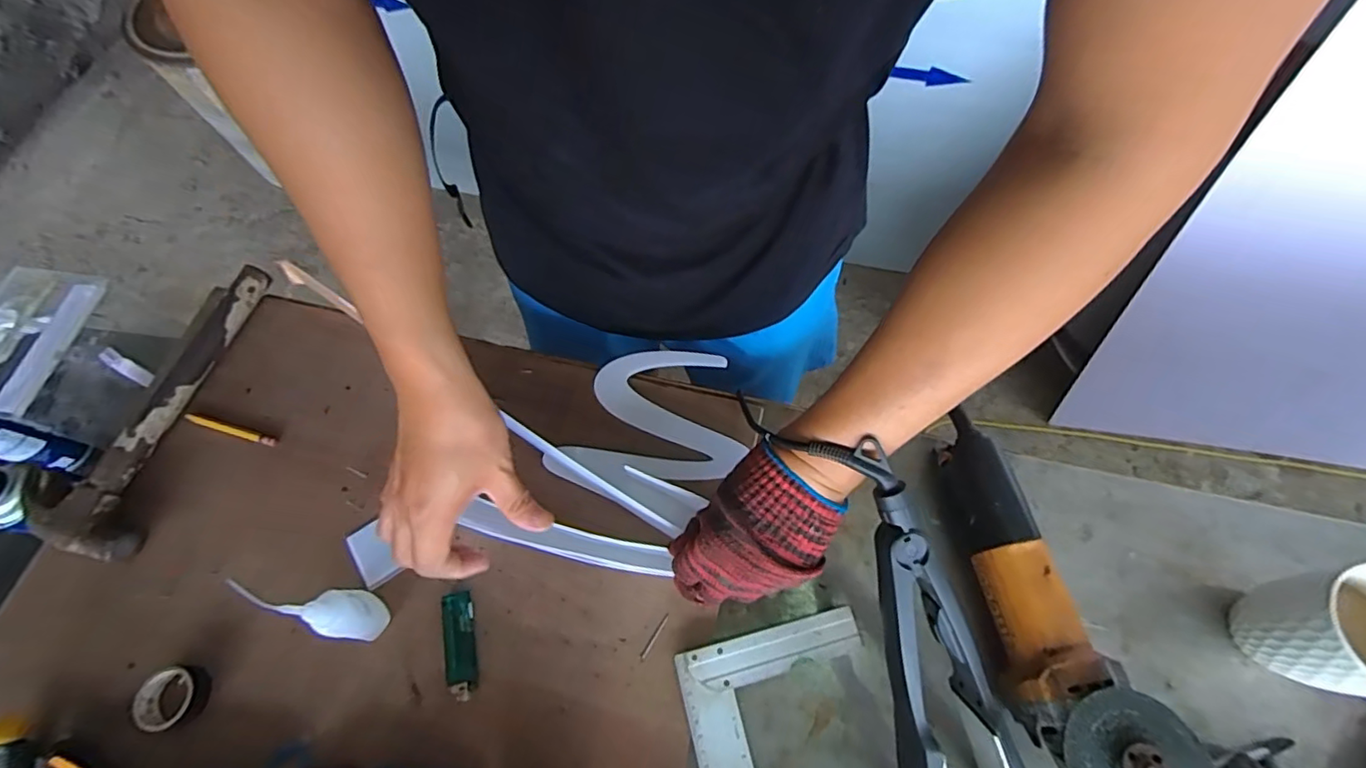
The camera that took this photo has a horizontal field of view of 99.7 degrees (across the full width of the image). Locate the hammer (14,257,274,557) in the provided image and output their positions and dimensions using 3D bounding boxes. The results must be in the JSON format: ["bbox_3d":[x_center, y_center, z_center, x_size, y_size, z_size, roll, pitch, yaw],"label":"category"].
[{"bbox_3d":[-0.519,0.010,0.549,0.118,0.031,0.288,5,65,5],"label":"hammer"}]

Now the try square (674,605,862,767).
[{"bbox_3d":[0.094,0.313,0.420,0.145,0.015,0.254,-14,64,-4],"label":"try square"}]

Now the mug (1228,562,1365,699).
[{"bbox_3d":[0.472,0.181,0.420,0.097,0.108,0.084,7,67,4],"label":"mug"}]

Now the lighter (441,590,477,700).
[{"bbox_3d":[-0.181,0.211,0.467,0.025,0.013,0.079,-14,65,-4],"label":"lighter"}]

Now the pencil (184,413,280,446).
[{"bbox_3d":[-0.440,0.043,0.558,0.099,0.004,0.009,14,66,9],"label":"pencil"}]

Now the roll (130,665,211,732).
[{"bbox_3d":[-0.407,0.247,0.454,0.051,0.016,0.043,-5,64,0],"label":"roll"}]

